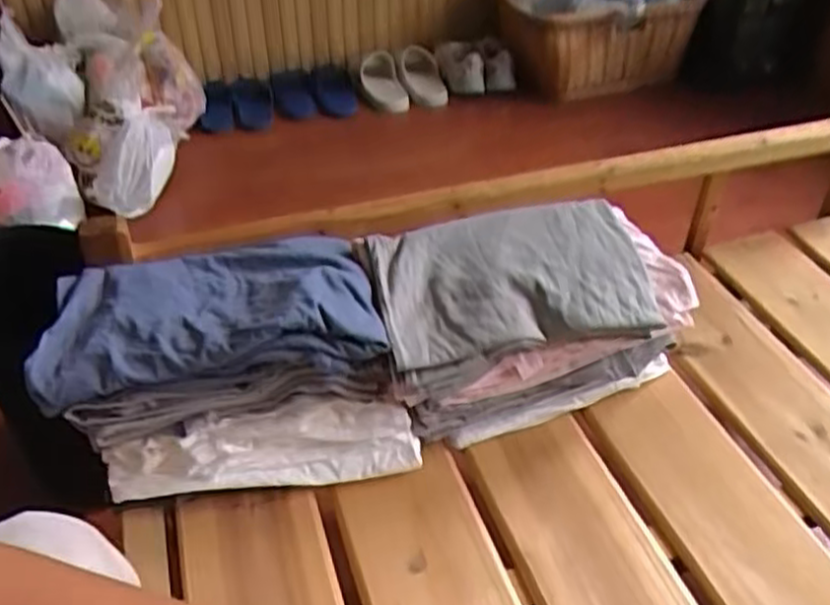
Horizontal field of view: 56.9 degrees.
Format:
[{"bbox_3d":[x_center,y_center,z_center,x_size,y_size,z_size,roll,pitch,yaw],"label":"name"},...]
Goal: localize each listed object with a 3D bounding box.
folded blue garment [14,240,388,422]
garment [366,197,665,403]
[{"bbox_3d":[-0.173,-0.005,0.645,0.267,0.051,0.150,-10,41,-11],"label":"folded blue garment"},{"bbox_3d":[0.082,-0.024,0.705,0.246,0.039,0.169,-14,48,-11],"label":"garment"}]

